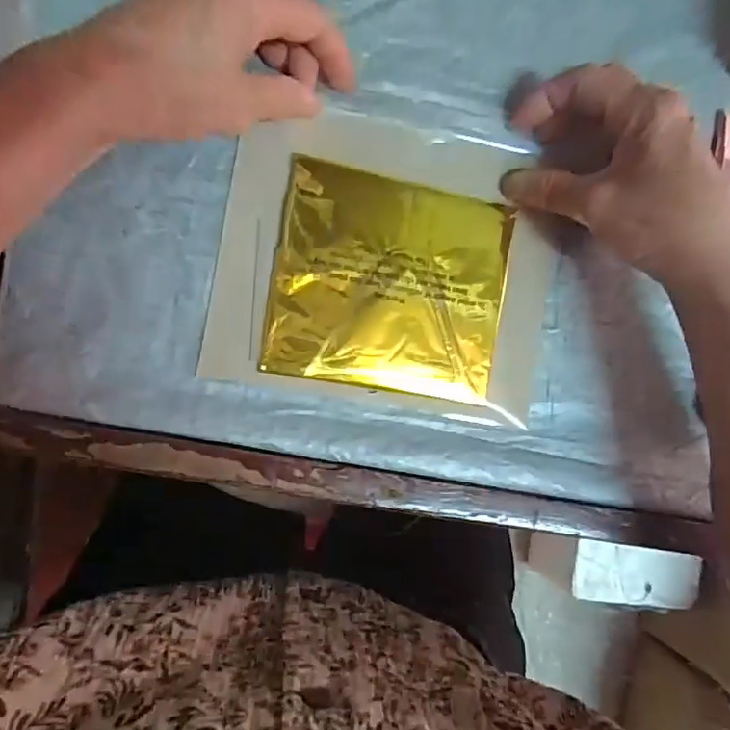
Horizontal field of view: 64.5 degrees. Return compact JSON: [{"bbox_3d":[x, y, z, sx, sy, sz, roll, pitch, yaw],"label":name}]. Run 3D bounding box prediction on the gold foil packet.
[{"bbox_3d":[0.017,-0.048,0.335,0.135,0.008,0.122,10,84,-11],"label":"gold foil packet"}]

